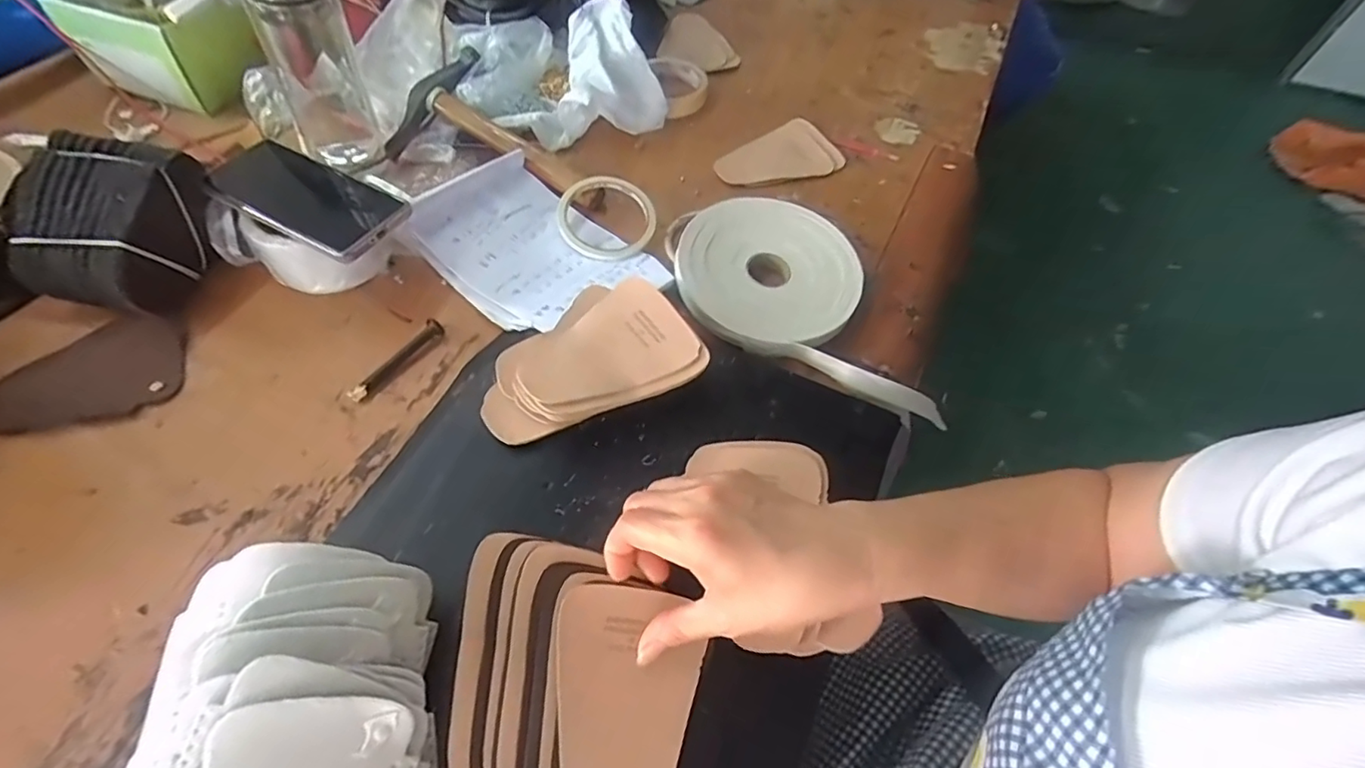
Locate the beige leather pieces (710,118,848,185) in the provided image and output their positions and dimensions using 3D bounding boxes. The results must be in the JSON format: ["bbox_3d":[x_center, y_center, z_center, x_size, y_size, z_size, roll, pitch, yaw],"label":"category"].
[{"bbox_3d":[0.108,-0.240,0.623,0.135,0.015,0.078,-32,64,-22],"label":"beige leather pieces"}]

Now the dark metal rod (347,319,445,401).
[{"bbox_3d":[-0.228,-0.020,0.462,0.018,0.012,0.086,32,60,16],"label":"dark metal rod"}]

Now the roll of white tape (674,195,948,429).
[{"bbox_3d":[0.120,-0.080,0.510,0.255,0.033,0.164,21,58,10],"label":"roll of white tape"}]

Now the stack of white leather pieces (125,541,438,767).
[{"bbox_3d":[-0.194,0.182,0.281,0.138,0.079,0.201,-12,58,-11],"label":"stack of white leather pieces"}]

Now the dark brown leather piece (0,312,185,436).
[{"bbox_3d":[-0.455,-0.007,0.445,0.125,0.006,0.094,-18,60,-15],"label":"dark brown leather piece"}]

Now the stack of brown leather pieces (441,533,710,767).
[{"bbox_3d":[-0.063,0.161,0.314,0.136,0.023,0.127,16,59,6],"label":"stack of brown leather pieces"}]

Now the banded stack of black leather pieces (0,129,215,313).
[{"bbox_3d":[-0.452,-0.125,0.468,0.112,0.091,0.124,12,57,4],"label":"banded stack of black leather pieces"}]

